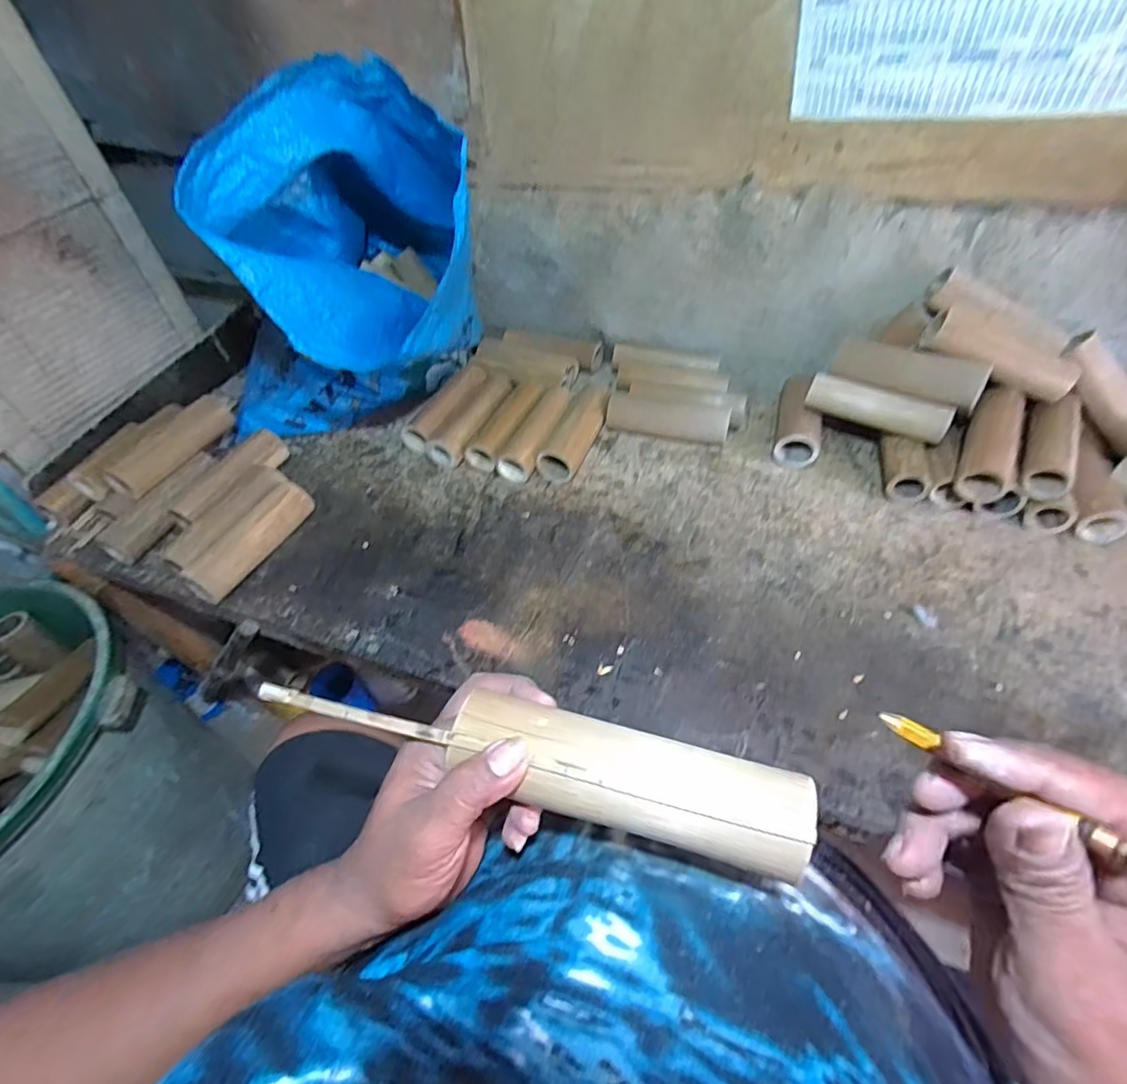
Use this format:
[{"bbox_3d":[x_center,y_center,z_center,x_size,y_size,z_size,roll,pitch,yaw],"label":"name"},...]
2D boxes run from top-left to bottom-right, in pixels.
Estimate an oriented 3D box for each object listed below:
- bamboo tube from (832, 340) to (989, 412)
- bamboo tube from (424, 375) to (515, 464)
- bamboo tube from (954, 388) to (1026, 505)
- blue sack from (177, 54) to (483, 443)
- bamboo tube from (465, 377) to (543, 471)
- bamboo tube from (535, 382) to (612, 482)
[{"bbox_3d":[0.461,-0.231,0.770,0.188,0.058,0.051,33,58,31],"label":"bamboo tube"},{"bbox_3d":[-0.137,-0.190,0.900,0.062,0.054,0.189,18,51,21],"label":"bamboo tube"},{"bbox_3d":[0.542,-0.125,0.723,0.061,0.057,0.176,21,53,23],"label":"bamboo tube"},{"bbox_3d":[-0.297,-0.366,0.785,0.367,0.428,0.359,-35,53,-24],"label":"blue sack"},{"bbox_3d":[-0.082,-0.184,0.899,0.058,0.050,0.187,16,51,20],"label":"bamboo tube"},{"bbox_3d":[0.026,-0.170,0.869,0.061,0.055,0.189,13,50,17],"label":"bamboo tube"}]

